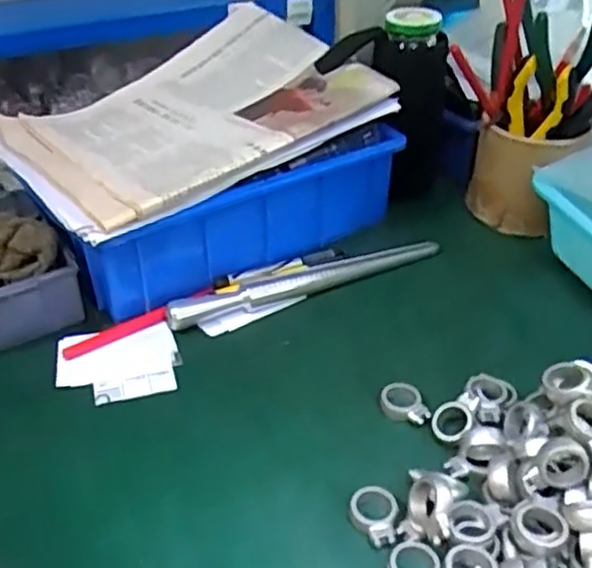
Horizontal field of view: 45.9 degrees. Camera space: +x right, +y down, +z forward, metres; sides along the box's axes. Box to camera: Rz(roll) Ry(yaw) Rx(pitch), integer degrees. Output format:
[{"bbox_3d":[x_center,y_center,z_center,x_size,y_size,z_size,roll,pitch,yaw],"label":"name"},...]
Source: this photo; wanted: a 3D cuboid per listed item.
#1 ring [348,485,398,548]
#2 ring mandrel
[{"bbox_3d":[0.042,0.124,0.377,0.026,0.006,0.033,0,34,1],"label":"ring"},{"bbox_3d":[0.011,-0.004,0.552,0.229,0.019,0.020,-15,37,-20],"label":"ring mandrel"}]

